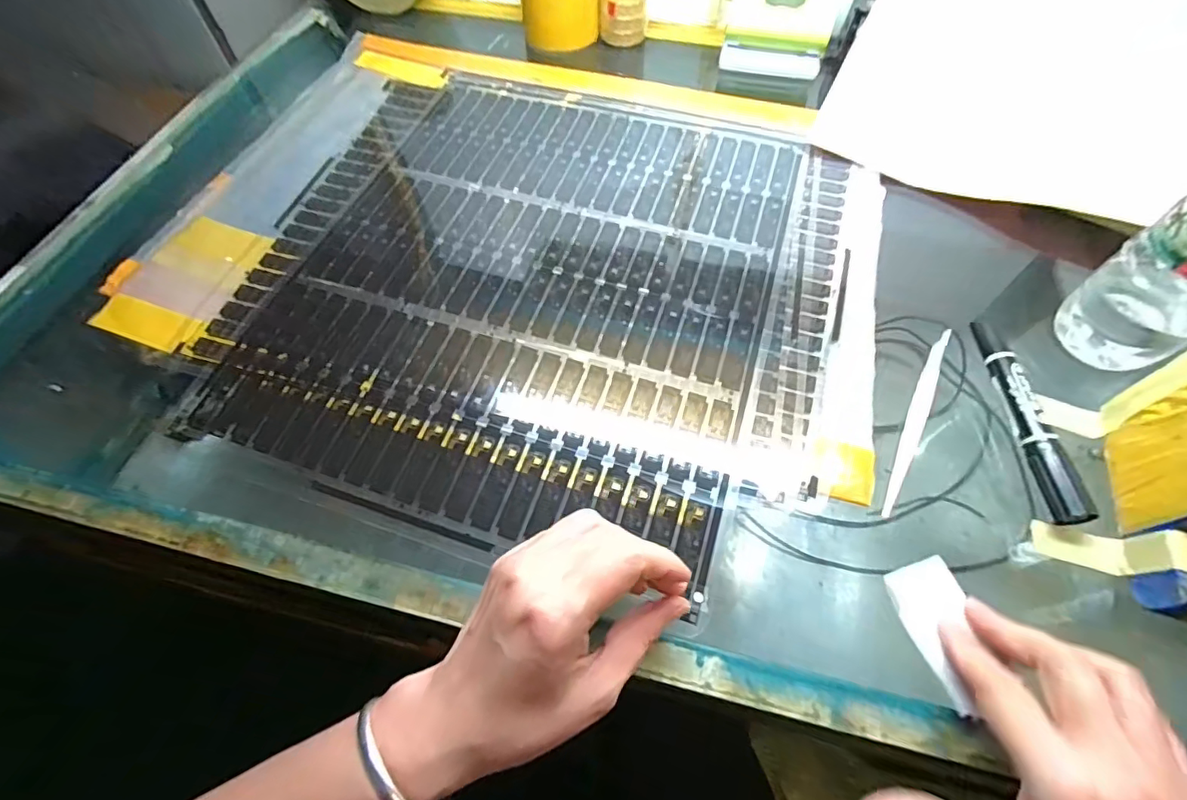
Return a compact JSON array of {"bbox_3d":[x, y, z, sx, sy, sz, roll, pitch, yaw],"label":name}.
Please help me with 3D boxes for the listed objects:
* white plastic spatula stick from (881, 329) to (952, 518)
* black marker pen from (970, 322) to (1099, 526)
[{"bbox_3d":[0.204,0.007,0.326,0.010,0.004,0.148,26,64,14],"label":"white plastic spatula stick"},{"bbox_3d":[0.266,0.010,0.321,0.017,0.017,0.132,0,61,0],"label":"black marker pen"}]

